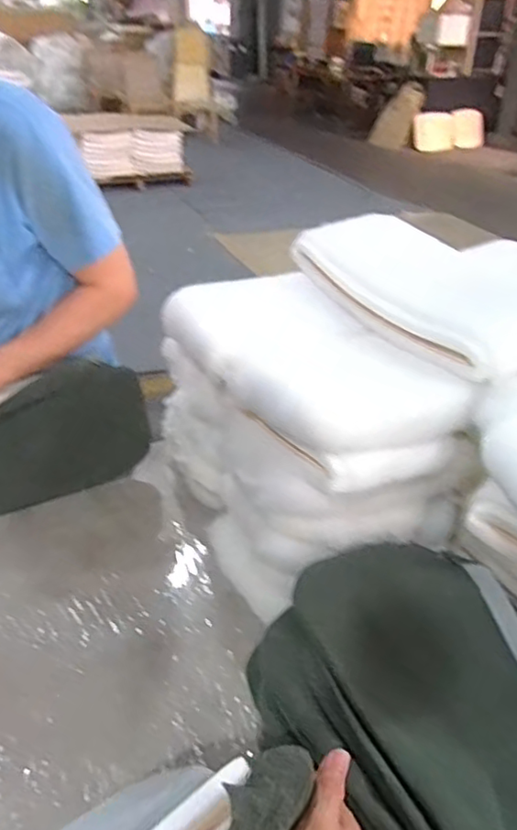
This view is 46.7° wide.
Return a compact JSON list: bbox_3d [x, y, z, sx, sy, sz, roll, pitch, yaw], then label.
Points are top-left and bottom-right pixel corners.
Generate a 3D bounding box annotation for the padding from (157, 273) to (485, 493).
[{"bbox_3d":[0.066,-0.069,0.803,0.243,0.077,0.407,-18,39,-25],"label":"padding"}]

